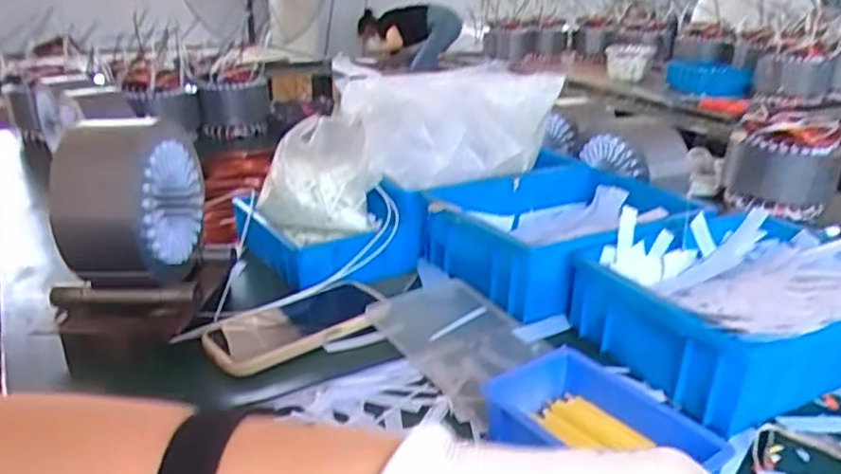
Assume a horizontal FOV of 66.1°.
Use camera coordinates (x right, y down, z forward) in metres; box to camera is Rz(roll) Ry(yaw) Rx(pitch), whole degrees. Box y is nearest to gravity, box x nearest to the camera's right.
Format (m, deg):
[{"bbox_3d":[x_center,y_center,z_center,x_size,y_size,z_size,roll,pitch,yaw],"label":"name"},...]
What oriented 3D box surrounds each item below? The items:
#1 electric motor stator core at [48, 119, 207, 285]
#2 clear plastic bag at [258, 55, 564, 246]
[{"bbox_3d":[-0.267,-0.033,0.600,0.094,0.134,0.131,0,23,-2],"label":"electric motor stator core"},{"bbox_3d":[-0.012,-0.123,0.760,0.377,0.177,0.099,-21,26,-8],"label":"clear plastic bag"}]

